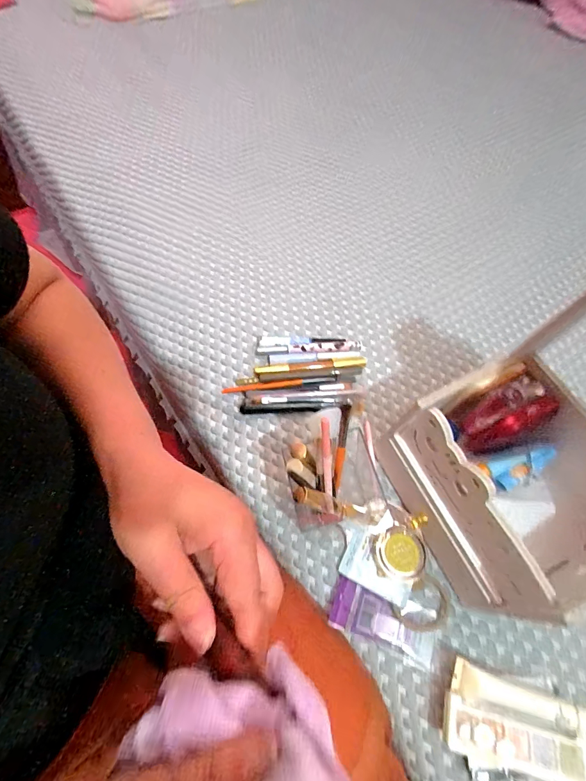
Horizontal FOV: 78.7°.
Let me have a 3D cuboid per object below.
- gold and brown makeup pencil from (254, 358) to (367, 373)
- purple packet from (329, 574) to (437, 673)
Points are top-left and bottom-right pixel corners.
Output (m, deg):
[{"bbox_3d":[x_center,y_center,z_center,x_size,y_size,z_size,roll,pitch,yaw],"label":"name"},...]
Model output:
[{"bbox_3d":[0.023,-0.029,0.447,0.138,0.011,0.014,-2,63,-5],"label":"gold and brown makeup pencil"},{"bbox_3d":[0.084,0.215,0.333,0.092,0.012,0.040,21,64,7],"label":"purple packet"}]

